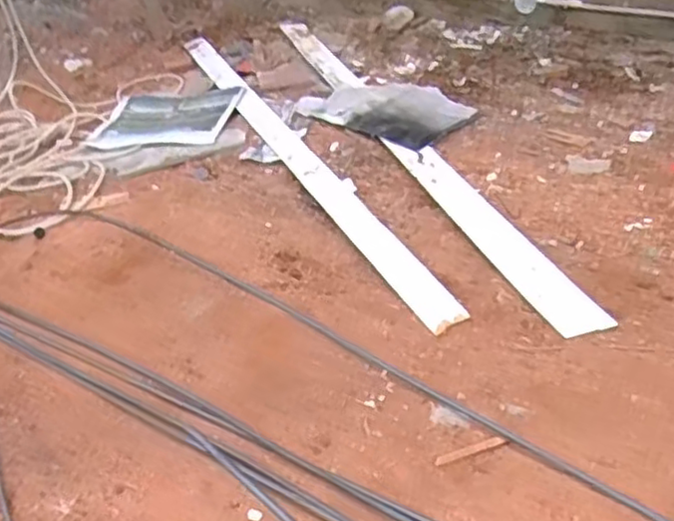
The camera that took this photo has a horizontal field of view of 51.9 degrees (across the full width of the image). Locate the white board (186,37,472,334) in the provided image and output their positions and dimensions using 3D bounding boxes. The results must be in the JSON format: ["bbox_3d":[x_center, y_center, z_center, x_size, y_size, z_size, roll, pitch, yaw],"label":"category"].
[{"bbox_3d":[-0.127,-0.282,1.578,0.085,0.020,1.499,-18,35,-17],"label":"white board"}]

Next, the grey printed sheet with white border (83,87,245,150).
[{"bbox_3d":[-0.428,-0.357,1.739,0.338,0.014,0.311,0,37,10],"label":"grey printed sheet with white border"}]

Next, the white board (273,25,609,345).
[{"bbox_3d":[0.116,-0.297,1.535,0.080,0.022,1.470,-11,37,-16],"label":"white board"}]

